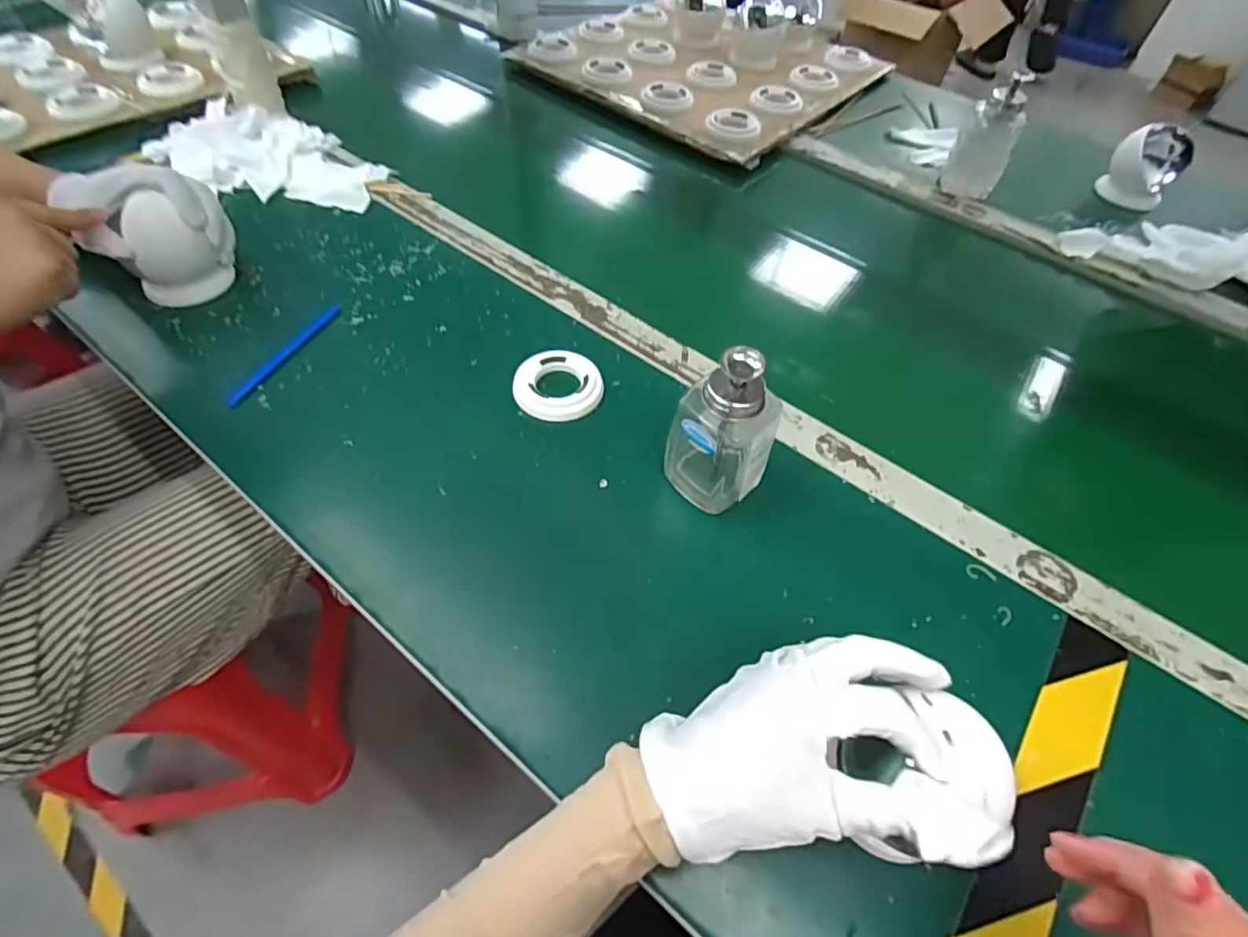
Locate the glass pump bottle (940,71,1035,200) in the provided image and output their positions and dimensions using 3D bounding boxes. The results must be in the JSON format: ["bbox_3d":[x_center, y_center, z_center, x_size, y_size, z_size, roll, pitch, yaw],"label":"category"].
[{"bbox_3d":[0.430,-0.388,0.709,0.062,0.125,0.047,21,55,11],"label":"glass pump bottle"}]

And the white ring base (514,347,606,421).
[{"bbox_3d":[-0.053,-0.069,0.491,0.070,0.011,0.070,2,54,-3],"label":"white ring base"}]

